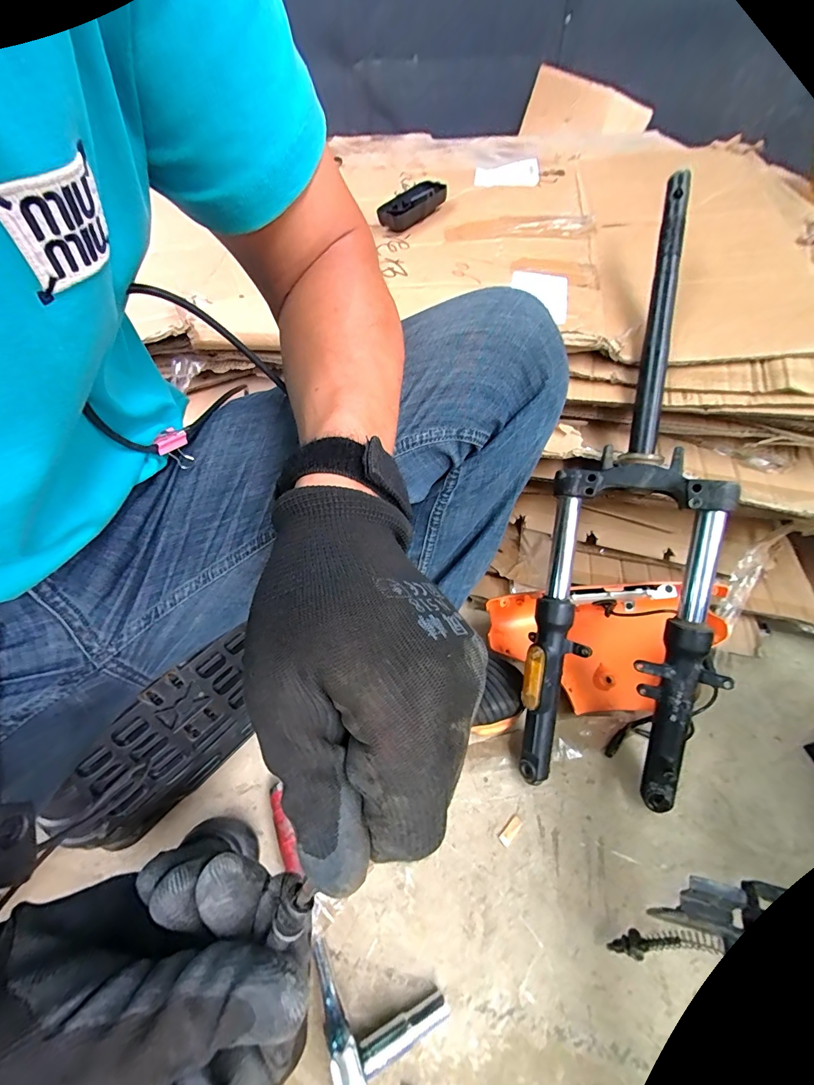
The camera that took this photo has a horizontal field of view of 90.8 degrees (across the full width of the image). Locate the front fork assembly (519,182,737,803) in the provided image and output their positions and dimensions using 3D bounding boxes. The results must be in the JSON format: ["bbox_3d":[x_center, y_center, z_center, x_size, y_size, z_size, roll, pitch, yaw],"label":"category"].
[{"bbox_3d":[0.250,-0.044,0.454,0.173,0.097,0.645,7,92,8],"label":"front fork assembly"}]

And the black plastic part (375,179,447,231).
[{"bbox_3d":[0.010,-0.489,0.584,0.103,0.034,0.037,-27,52,2],"label":"black plastic part"}]

